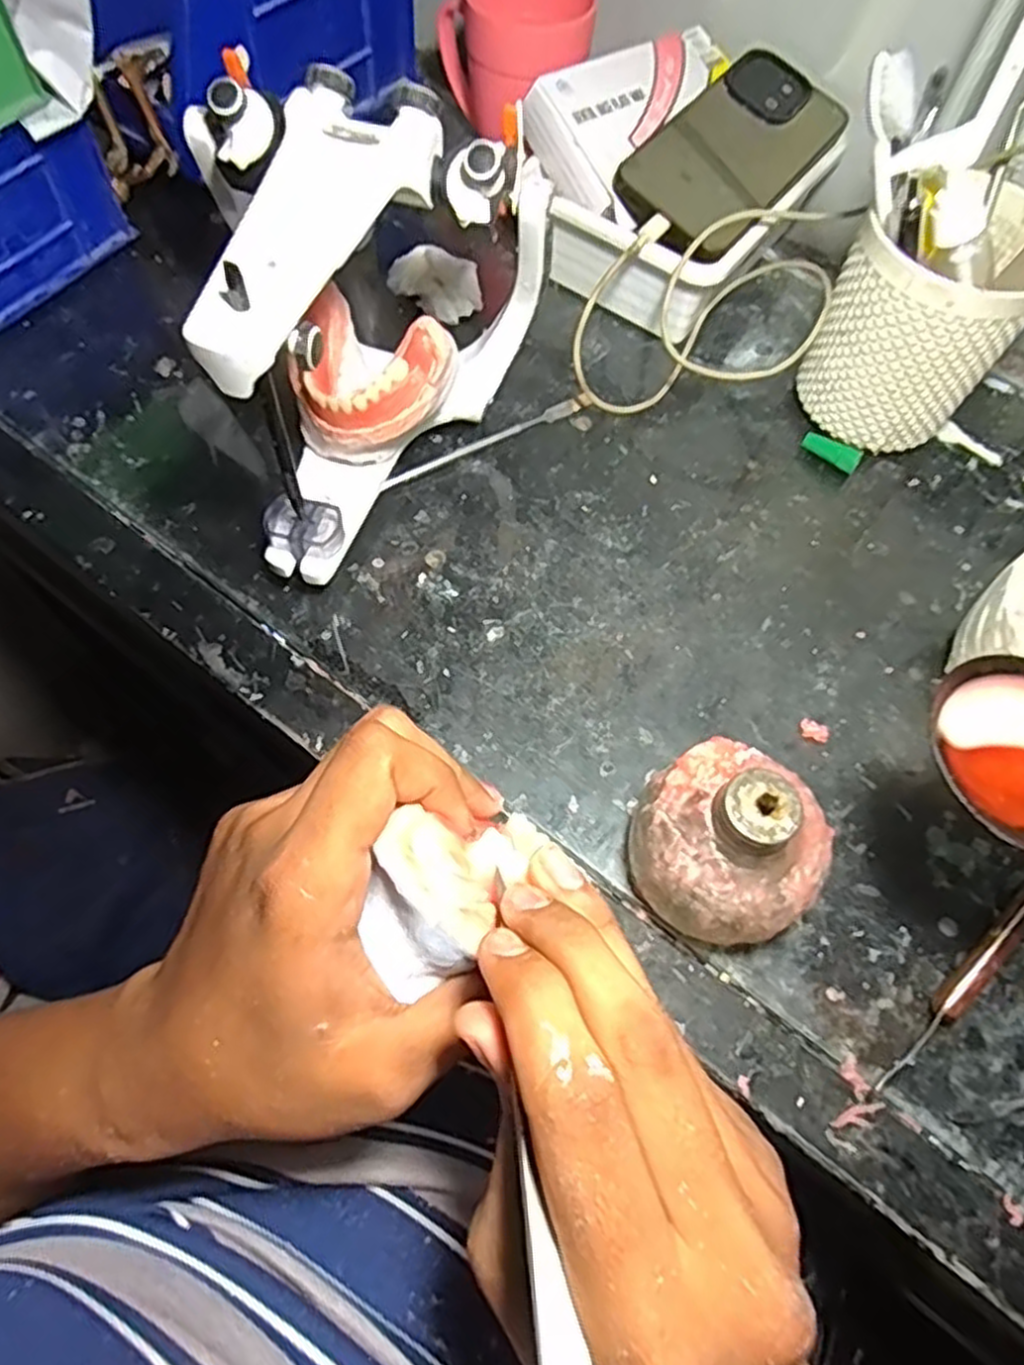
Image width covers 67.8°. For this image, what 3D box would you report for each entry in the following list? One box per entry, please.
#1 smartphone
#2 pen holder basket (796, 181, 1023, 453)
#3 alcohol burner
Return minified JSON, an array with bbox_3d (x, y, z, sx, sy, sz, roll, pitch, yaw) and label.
[{"bbox_3d":[0.132,-0.316,0.454,0.078,0.010,0.176,41,71,-1],"label":"smartphone"},{"bbox_3d":[0.224,-0.195,0.419,0.088,0.111,0.095,38,68,14],"label":"pen holder basket"},{"bbox_3d":[0.084,0.065,0.302,0.069,0.072,0.070,1,64,-3],"label":"alcohol burner"}]

